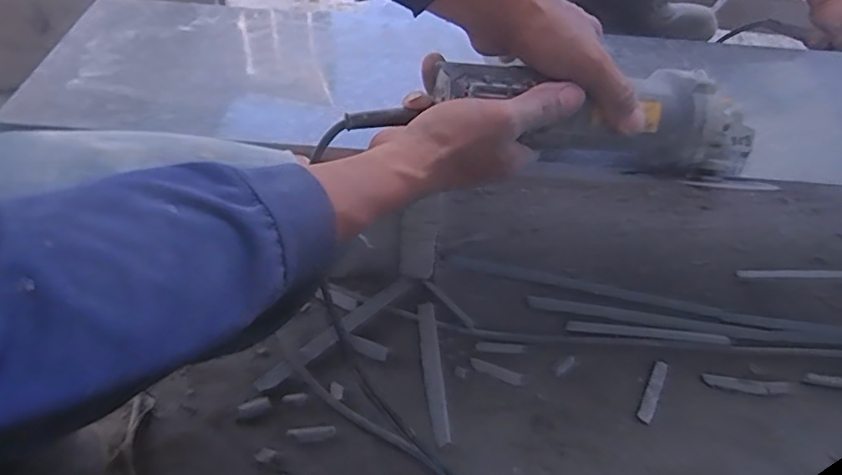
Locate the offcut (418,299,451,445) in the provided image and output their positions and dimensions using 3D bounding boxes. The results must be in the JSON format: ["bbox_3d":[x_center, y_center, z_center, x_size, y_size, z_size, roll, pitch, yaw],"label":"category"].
[{"bbox_3d":[0.013,0.144,0.612,0.020,0.013,0.156,-4,52,-6],"label":"offcut"}]

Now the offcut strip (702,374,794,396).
[{"bbox_3d":[0.368,0.166,0.631,0.101,0.004,0.017,5,52,0],"label":"offcut strip"}]

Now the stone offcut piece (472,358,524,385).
[{"bbox_3d":[0.084,0.150,0.626,0.059,0.004,0.013,18,53,10],"label":"stone offcut piece"}]

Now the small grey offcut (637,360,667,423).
[{"bbox_3d":[0.255,0.167,0.617,0.015,0.004,0.080,26,55,16],"label":"small grey offcut"}]

